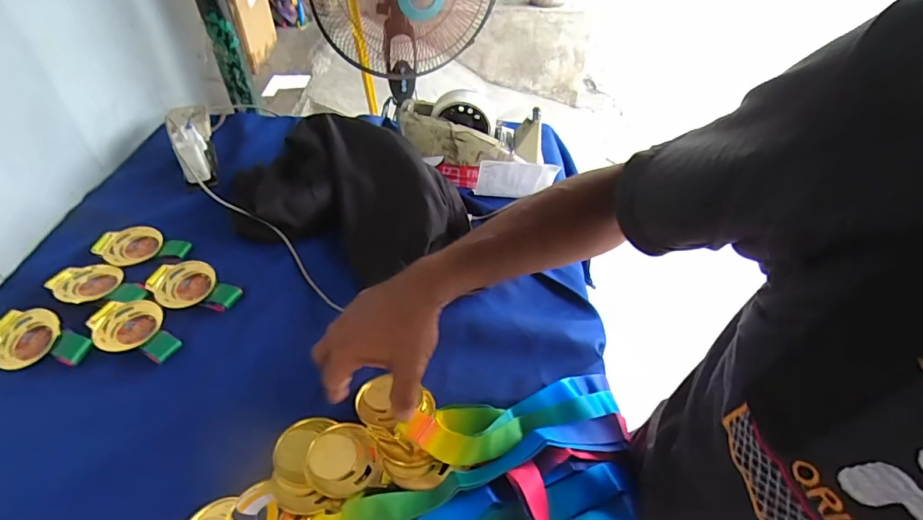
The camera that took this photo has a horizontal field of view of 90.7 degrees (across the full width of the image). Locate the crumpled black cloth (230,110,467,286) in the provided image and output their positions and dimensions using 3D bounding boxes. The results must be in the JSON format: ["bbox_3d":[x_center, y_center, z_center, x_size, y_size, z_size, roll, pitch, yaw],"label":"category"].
[{"bbox_3d":[-0.159,-0.096,0.595,0.322,0.088,0.197,21,49,18],"label":"crumpled black cloth"}]

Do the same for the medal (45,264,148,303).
[{"bbox_3d":[-0.417,0.027,0.525,0.112,0.007,0.056,7,46,6],"label":"medal"}]

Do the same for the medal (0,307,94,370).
[{"bbox_3d":[-0.438,0.084,0.466,0.109,0.012,0.060,22,49,19],"label":"medal"}]

